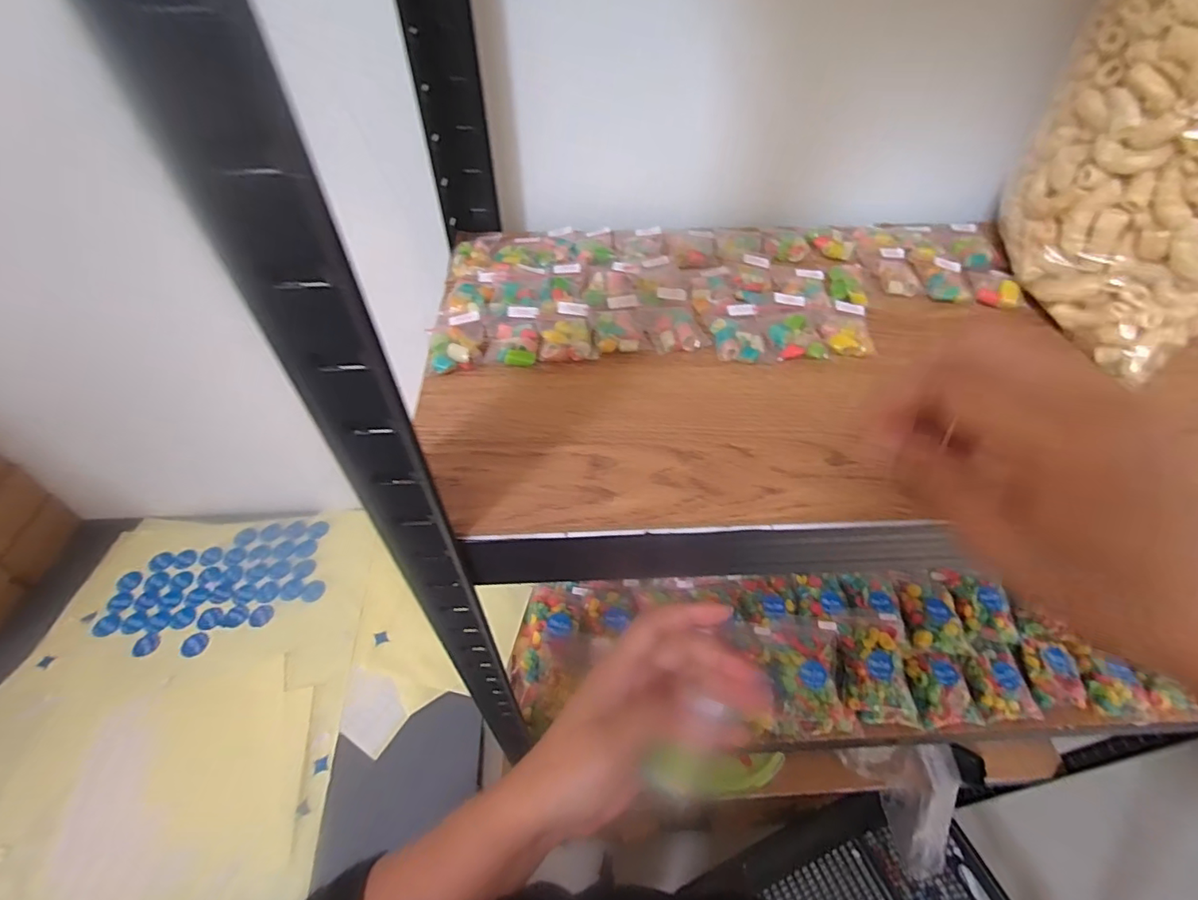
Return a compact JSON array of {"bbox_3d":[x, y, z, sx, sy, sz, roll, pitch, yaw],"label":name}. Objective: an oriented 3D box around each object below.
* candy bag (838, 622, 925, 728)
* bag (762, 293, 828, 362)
[{"bbox_3d":[0.316,0.246,0.598,0.083,0.037,0.098,2,49,2],"label":"candy bag"},{"bbox_3d":[0.122,-0.079,0.339,0.035,0.010,0.054,0,49,0],"label":"bag"}]

